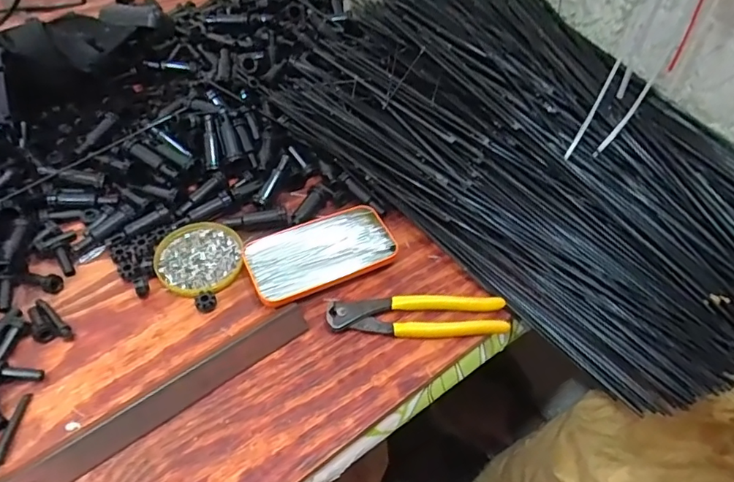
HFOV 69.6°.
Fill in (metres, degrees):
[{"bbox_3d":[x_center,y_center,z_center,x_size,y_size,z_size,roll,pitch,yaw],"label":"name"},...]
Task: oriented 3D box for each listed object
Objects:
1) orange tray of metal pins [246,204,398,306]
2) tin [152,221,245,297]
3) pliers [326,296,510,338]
[{"bbox_3d":[-0.048,0.008,0.529,0.144,0.012,0.088,-23,55,-21],"label":"orange tray of metal pins"},{"bbox_3d":[-0.165,0.016,0.521,0.081,0.011,0.081,2,50,-2],"label":"tin"},{"bbox_3d":[0.047,0.070,0.489,0.163,0.013,0.037,1,50,-4],"label":"pliers"}]

